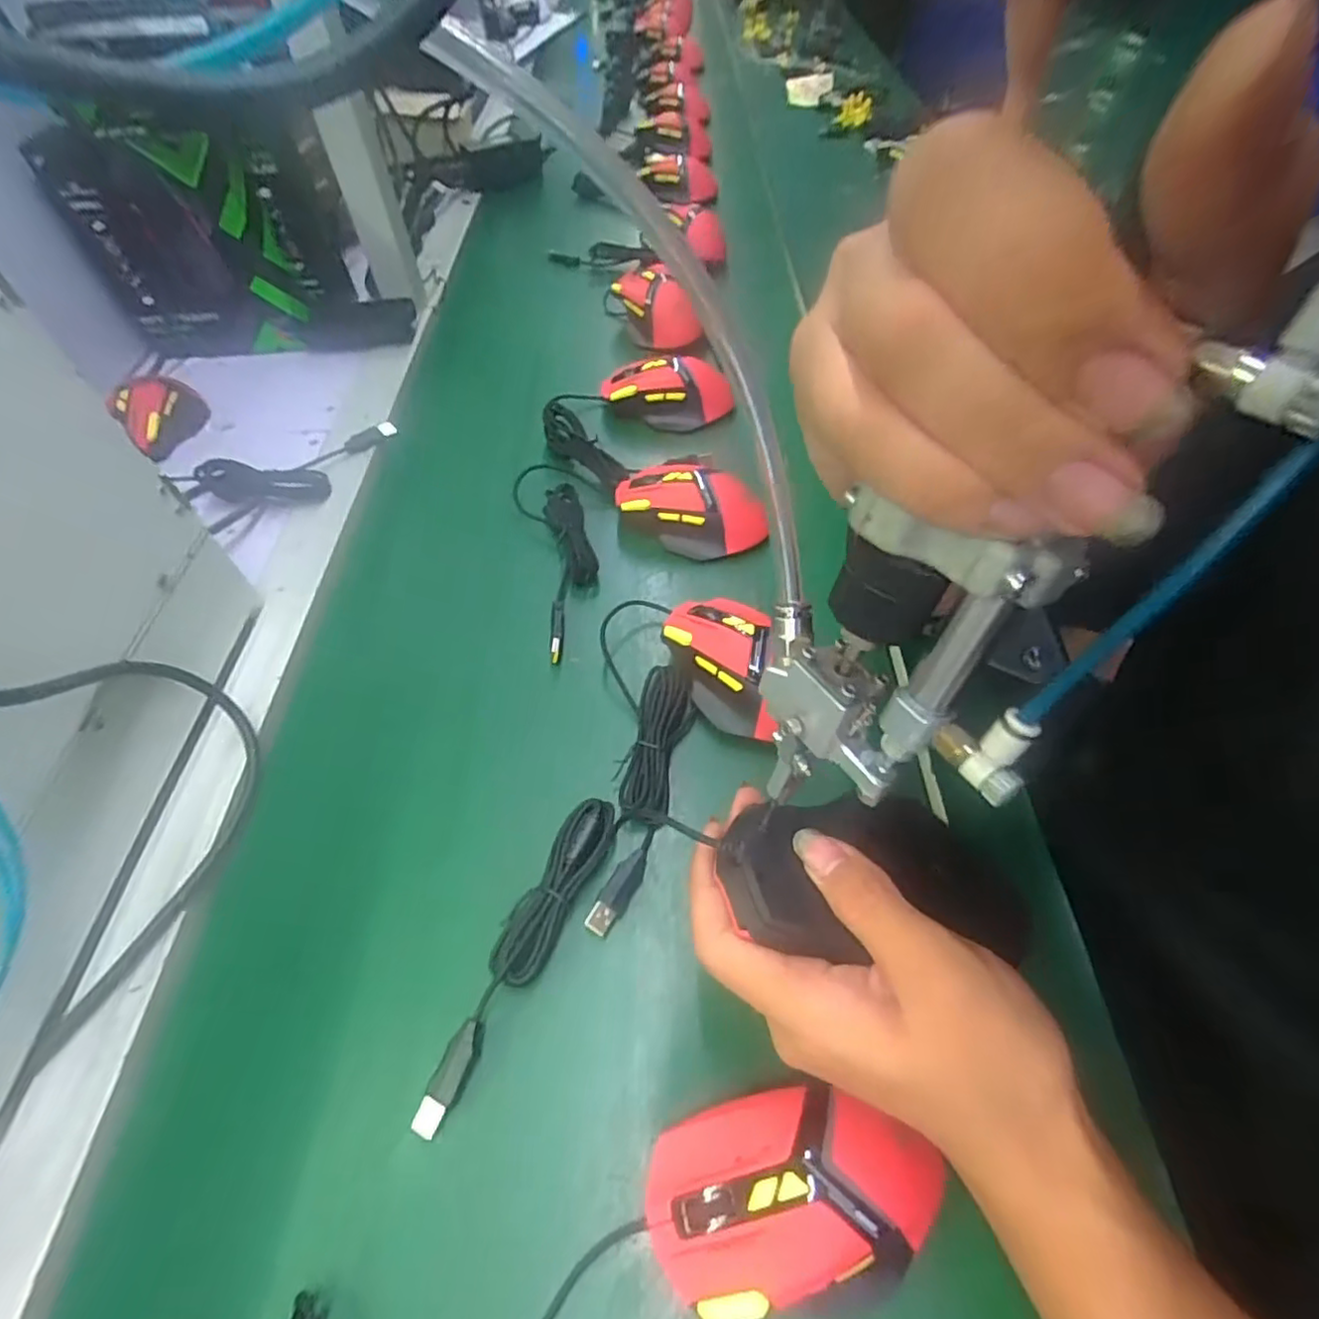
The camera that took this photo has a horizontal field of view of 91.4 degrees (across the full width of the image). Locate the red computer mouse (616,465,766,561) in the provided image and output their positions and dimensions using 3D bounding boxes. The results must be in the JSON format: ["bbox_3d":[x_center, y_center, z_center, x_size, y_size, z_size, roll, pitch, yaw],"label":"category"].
[{"bbox_3d":[0.022,-0.115,0.488,0.118,0.042,0.063,23,59,19],"label":"red computer mouse"}]

